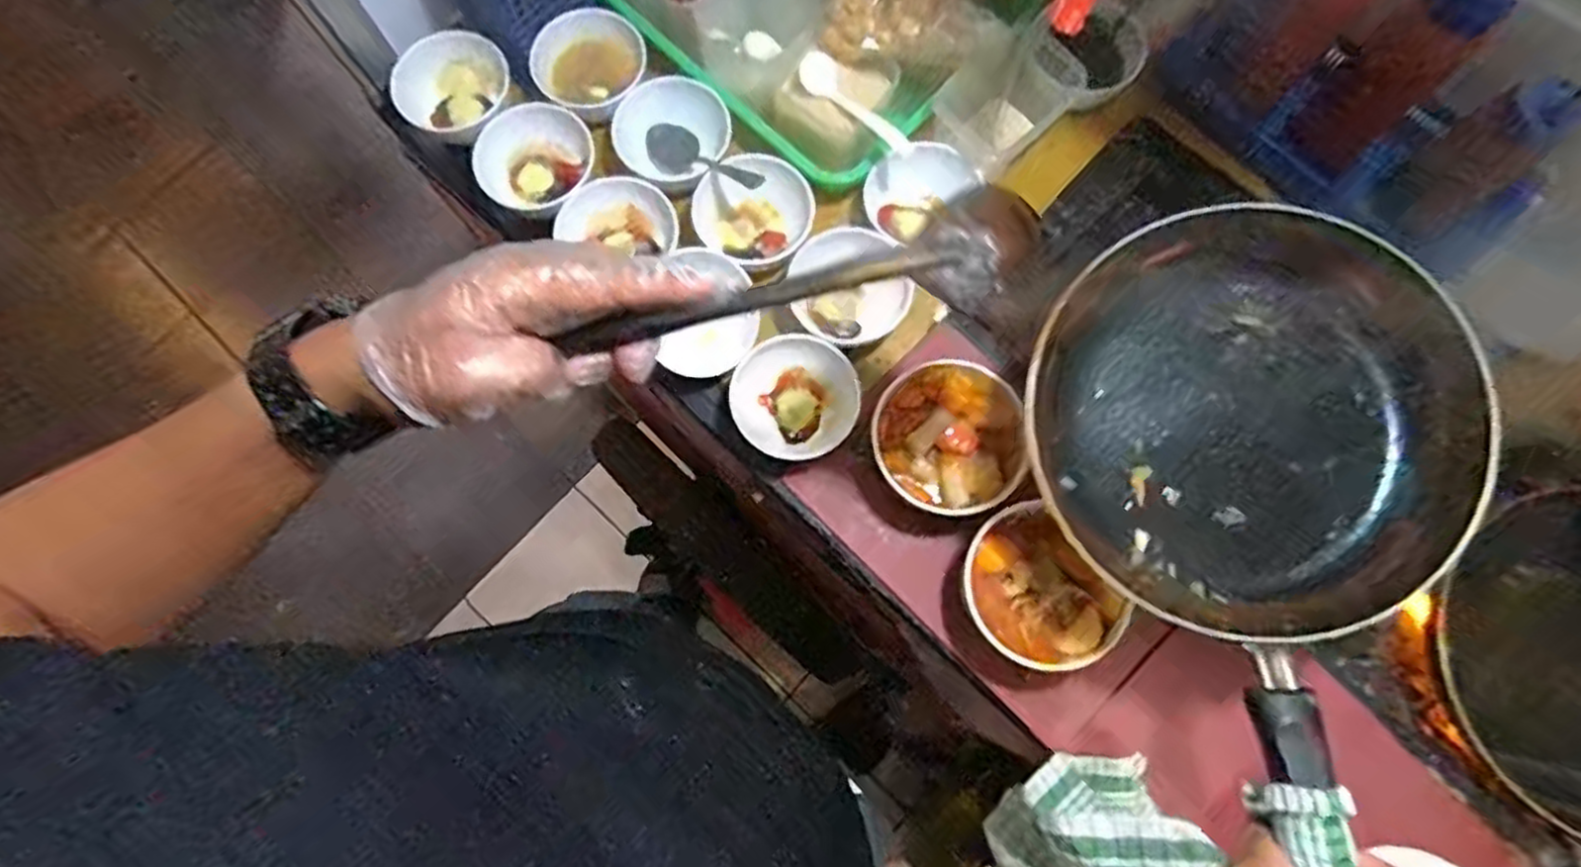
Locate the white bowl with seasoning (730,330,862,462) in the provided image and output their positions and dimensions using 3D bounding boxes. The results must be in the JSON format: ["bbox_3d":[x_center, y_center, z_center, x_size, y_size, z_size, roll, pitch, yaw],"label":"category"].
[{"bbox_3d":[0.004,-0.026,0.566,0.093,0.046,0.083,-37,79,-7],"label":"white bowl with seasoning"}]

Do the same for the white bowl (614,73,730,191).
[{"bbox_3d":[-0.095,-0.242,0.620,0.085,0.041,0.096,-2,77,1],"label":"white bowl"}]

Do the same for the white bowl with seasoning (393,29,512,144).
[{"bbox_3d":[-0.274,-0.277,0.630,0.087,0.052,0.092,0,77,1],"label":"white bowl with seasoning"}]

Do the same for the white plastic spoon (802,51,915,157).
[{"bbox_3d":[0.051,-0.250,0.578,0.106,0.014,0.024,40,81,-3],"label":"white plastic spoon"}]

